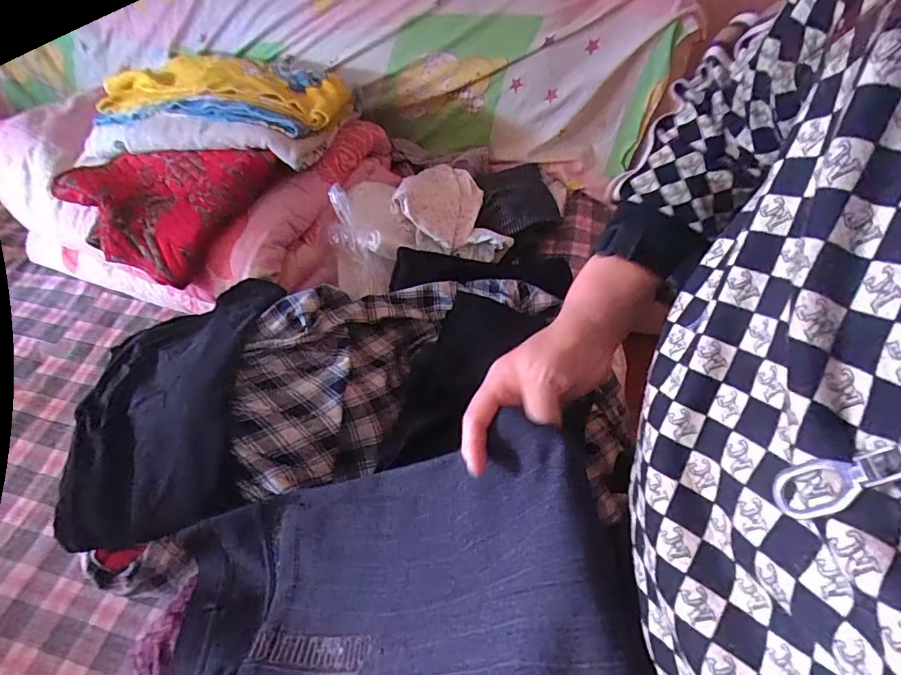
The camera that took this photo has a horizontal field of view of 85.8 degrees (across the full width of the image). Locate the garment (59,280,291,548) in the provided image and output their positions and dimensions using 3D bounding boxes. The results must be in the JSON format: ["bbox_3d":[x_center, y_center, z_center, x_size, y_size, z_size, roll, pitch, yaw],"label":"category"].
[{"bbox_3d":[-0.375,0.054,0.681,0.211,0.074,0.441,-2,50,-4],"label":"garment"}]

